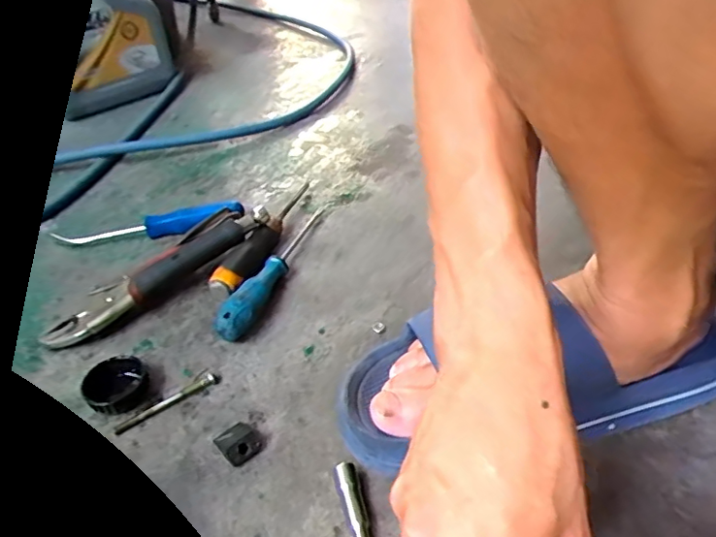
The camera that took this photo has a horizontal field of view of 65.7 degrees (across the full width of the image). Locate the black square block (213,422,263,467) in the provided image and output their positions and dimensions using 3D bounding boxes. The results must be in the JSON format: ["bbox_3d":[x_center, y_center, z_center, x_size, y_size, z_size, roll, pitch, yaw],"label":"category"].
[{"bbox_3d":[-0.081,0.114,0.371,0.025,0.014,0.031,-32,45,-29],"label":"black square block"}]

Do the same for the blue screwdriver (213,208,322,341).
[{"bbox_3d":[-0.074,-0.005,0.507,0.026,0.029,0.196,8,40,17],"label":"blue screwdriver"}]

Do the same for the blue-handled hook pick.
[{"bbox_3d":[-0.214,-0.045,0.579,0.188,0.025,0.022,-8,38,-2],"label":"blue-handled hook pick"}]

